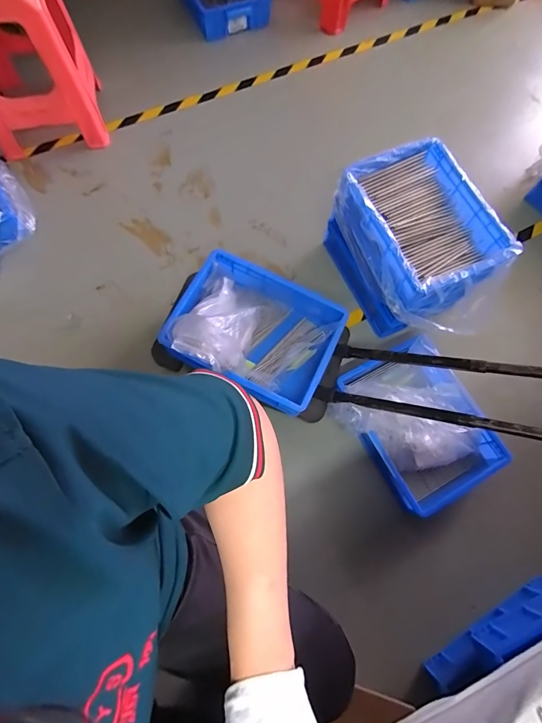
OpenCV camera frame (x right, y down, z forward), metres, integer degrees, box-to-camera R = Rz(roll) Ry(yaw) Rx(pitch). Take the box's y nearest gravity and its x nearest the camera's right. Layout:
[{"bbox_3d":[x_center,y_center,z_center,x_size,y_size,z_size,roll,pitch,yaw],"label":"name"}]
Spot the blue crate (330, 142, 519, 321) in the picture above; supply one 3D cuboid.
[{"bbox_3d":[0.396,-0.352,1.024,0.317,0.142,0.424,-23,75,-10],"label":"blue crate"}]

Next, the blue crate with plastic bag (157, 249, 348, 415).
[{"bbox_3d":[-0.039,-0.095,0.988,0.413,0.192,0.314,24,73,5],"label":"blue crate with plastic bag"}]

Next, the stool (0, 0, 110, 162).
[{"bbox_3d":[-0.786,-0.967,1.200,0.348,0.478,0.296,-10,73,-6],"label":"stool"}]

